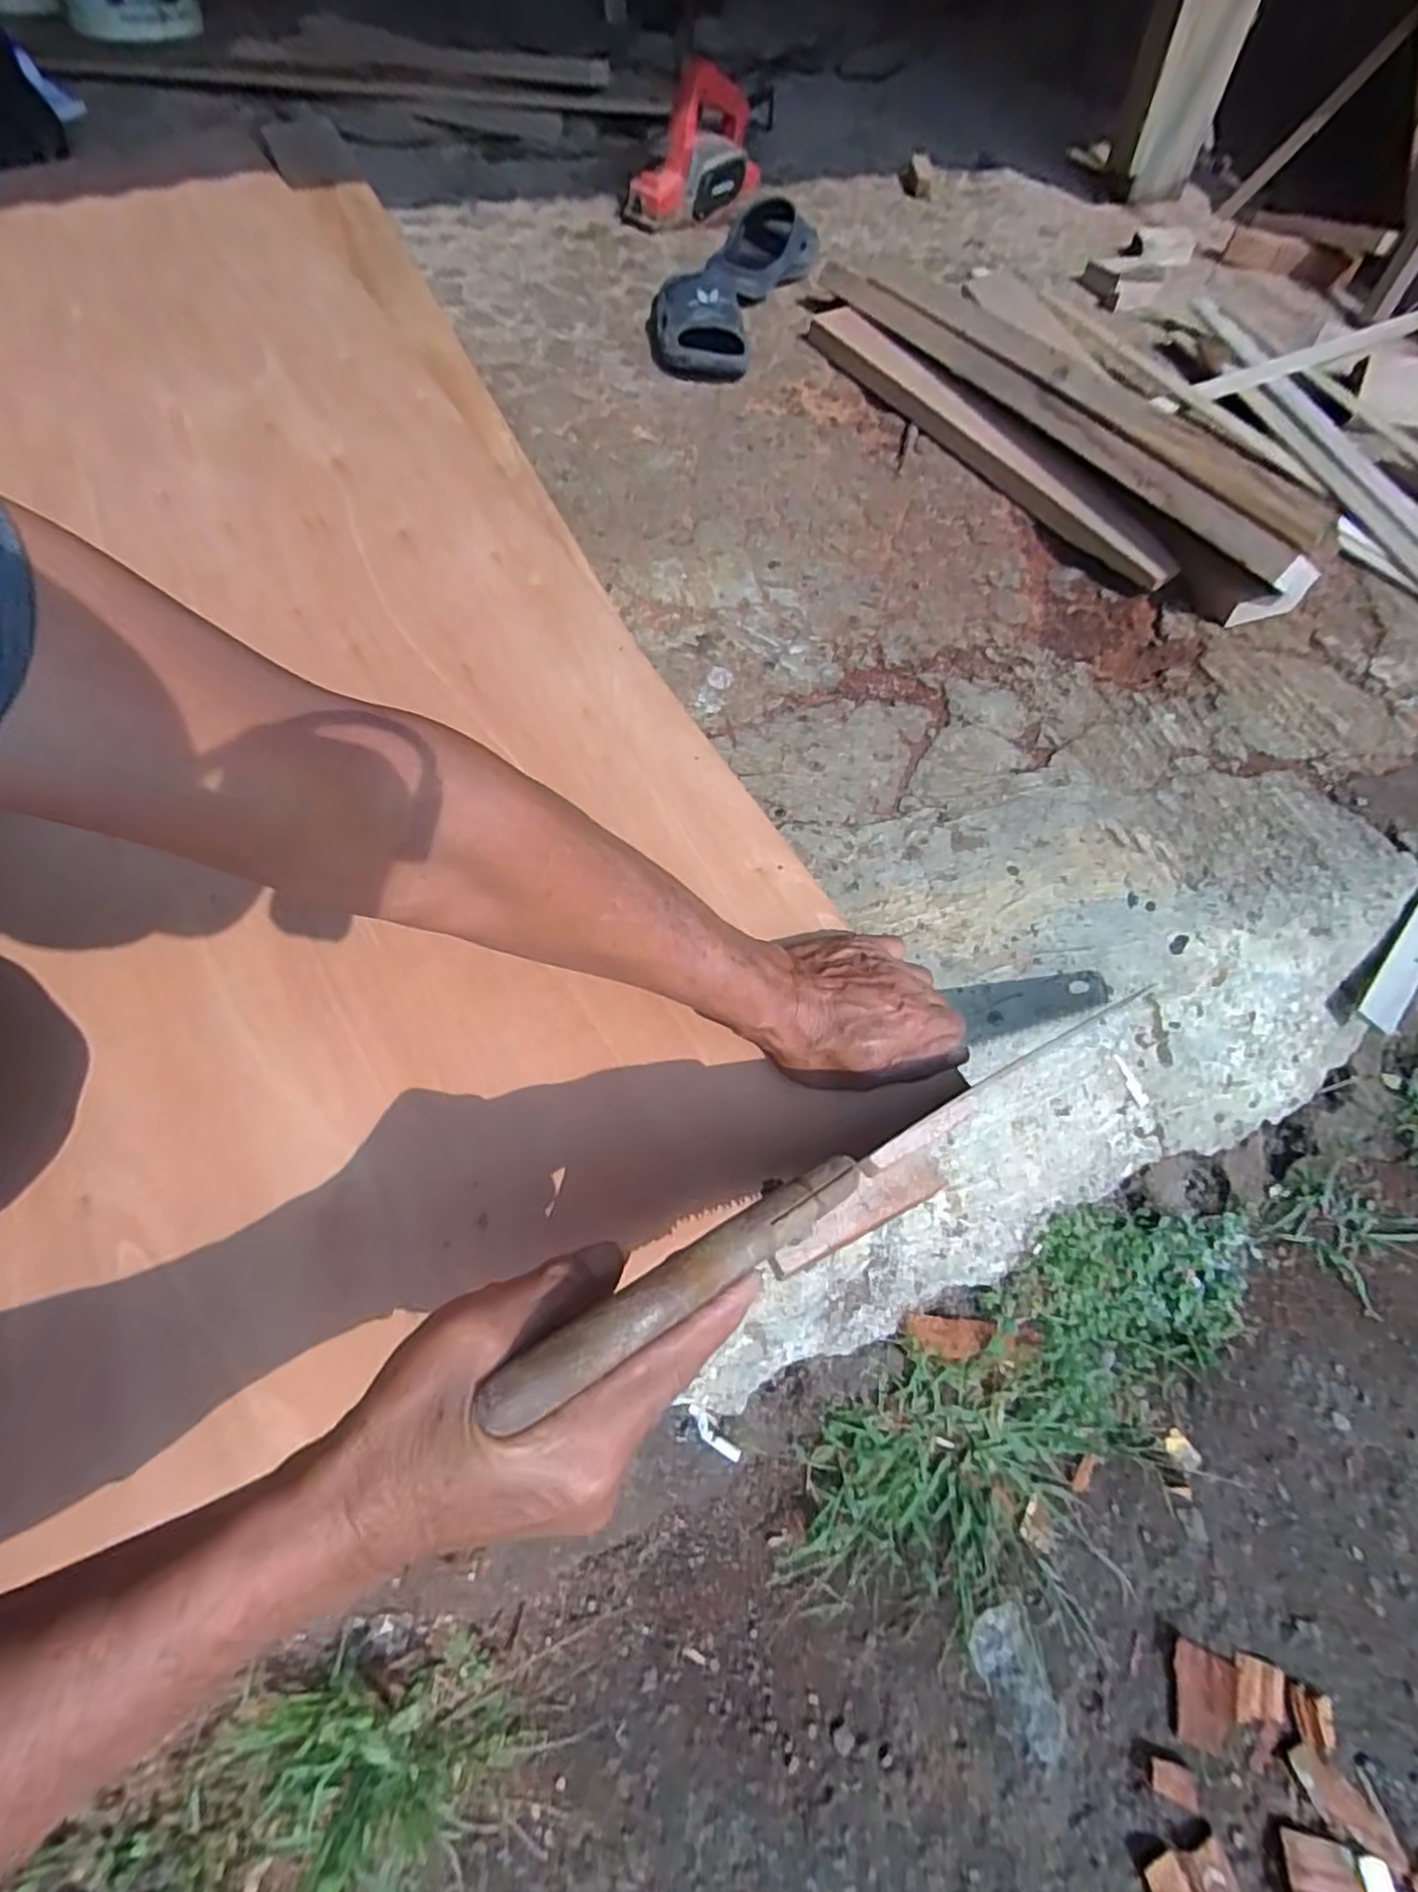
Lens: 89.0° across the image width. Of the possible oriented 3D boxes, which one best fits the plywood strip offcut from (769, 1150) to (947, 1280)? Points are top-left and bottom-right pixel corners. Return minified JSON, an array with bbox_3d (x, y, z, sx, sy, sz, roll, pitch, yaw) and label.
[{"bbox_3d":[0.089,0.159,0.435,0.117,0.010,0.028,-23,65,-15],"label":"plywood strip offcut"}]

